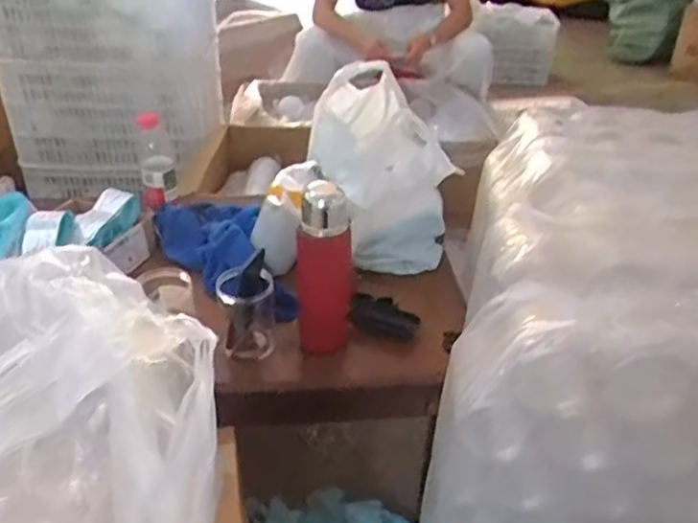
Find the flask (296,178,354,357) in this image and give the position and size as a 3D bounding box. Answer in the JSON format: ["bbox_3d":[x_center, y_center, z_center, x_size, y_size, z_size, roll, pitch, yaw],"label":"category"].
[{"bbox_3d":[-0.033,0.009,0.999,0.079,0.269,0.080,6,33,6],"label":"flask"}]

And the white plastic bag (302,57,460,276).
[{"bbox_3d":[0.057,-0.159,1.193,0.199,0.305,0.292,-6,34,-12],"label":"white plastic bag"}]

